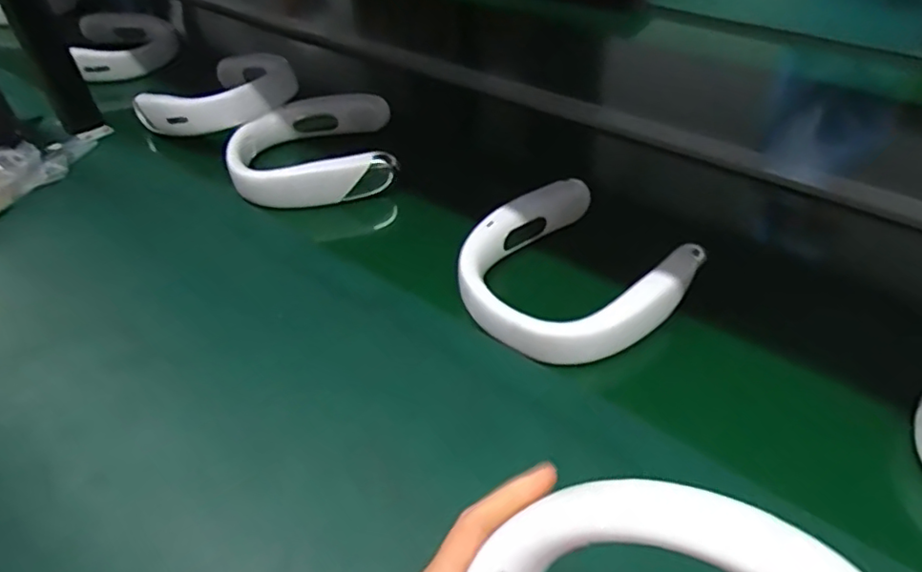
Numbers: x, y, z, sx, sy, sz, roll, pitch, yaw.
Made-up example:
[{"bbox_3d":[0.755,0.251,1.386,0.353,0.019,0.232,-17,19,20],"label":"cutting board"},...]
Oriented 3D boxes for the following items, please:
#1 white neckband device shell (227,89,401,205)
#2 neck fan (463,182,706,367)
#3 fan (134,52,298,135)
[{"bbox_3d":[-0.181,-0.176,0.752,0.186,0.041,0.182,-10,45,-6],"label":"white neckband device shell"},{"bbox_3d":[0.097,-0.013,0.578,0.196,0.042,0.185,-33,52,-26],"label":"neck fan"},{"bbox_3d":[-0.317,-0.260,0.819,0.147,0.068,0.183,26,52,27],"label":"fan"}]

